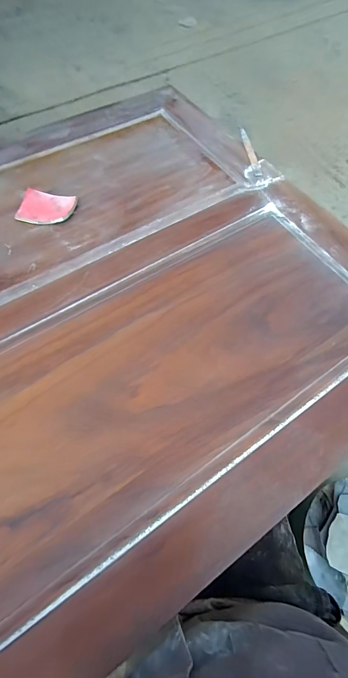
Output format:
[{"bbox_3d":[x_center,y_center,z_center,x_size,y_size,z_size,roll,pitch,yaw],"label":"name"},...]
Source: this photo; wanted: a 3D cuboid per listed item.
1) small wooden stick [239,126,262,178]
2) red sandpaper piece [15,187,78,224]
[{"bbox_3d":[0.168,-0.417,0.679,0.019,0.009,0.165,-5,66,-5],"label":"small wooden stick"},{"bbox_3d":[-0.240,-0.248,0.582,0.096,0.012,0.079,7,66,1],"label":"red sandpaper piece"}]

